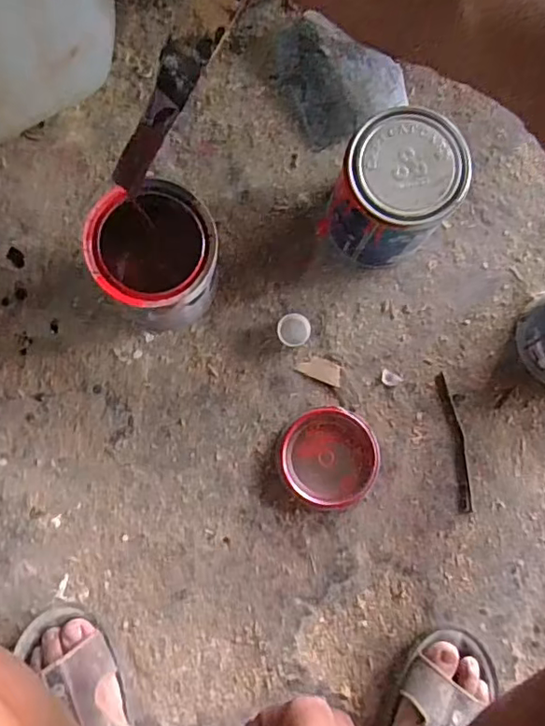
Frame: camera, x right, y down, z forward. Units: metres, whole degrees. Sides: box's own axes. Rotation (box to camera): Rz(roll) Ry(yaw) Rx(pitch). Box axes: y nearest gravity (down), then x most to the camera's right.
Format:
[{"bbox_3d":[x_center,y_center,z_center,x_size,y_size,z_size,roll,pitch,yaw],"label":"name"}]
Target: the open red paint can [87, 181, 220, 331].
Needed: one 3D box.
[{"bbox_3d":[-0.105,-0.092,0.520,0.100,0.139,0.104,0,83,-4],"label":"open red paint can"}]

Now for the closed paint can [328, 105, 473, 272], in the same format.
[{"bbox_3d":[0.113,-0.158,0.535,0.099,0.135,0.099,0,83,-4],"label":"closed paint can"}]

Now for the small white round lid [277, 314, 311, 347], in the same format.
[{"bbox_3d":[0.023,-0.035,0.586,0.034,0.011,0.033,-1,83,-4],"label":"small white round lid"}]

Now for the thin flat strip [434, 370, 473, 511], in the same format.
[{"bbox_3d":[0.191,0.082,0.577,0.017,0.004,0.143,-8,83,-5],"label":"thin flat strip"}]

